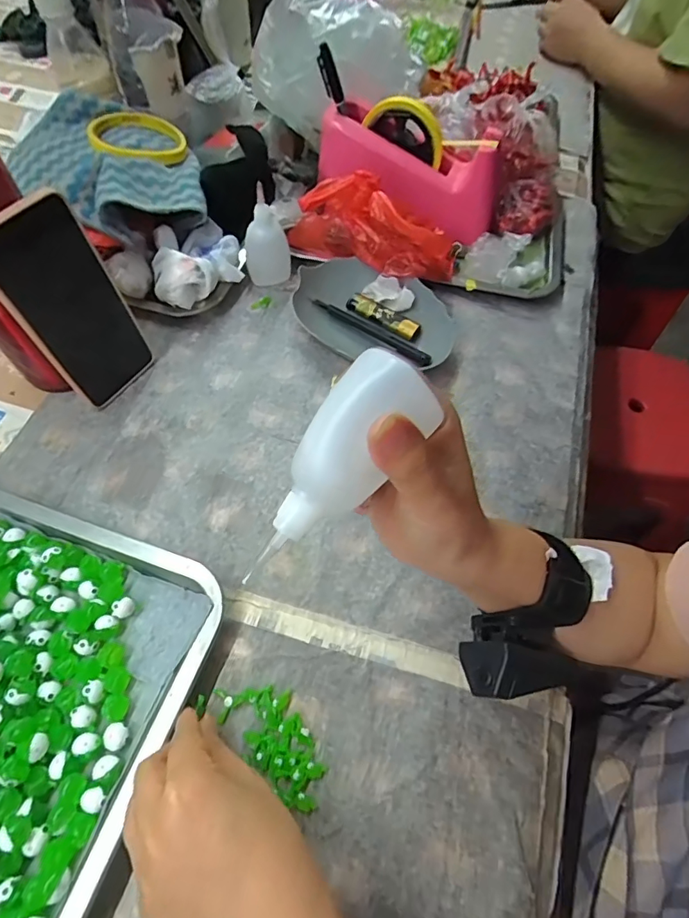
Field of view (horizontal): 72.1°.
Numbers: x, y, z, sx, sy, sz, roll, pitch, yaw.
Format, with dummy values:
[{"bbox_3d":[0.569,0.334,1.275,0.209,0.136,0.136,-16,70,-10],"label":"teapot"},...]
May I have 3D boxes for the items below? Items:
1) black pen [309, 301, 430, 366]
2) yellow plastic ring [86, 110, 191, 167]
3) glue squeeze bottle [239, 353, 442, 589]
[{"bbox_3d":[0.025,-0.128,0.464,0.137,0.009,0.014,35,65,18],"label":"black pen"},{"bbox_3d":[-0.211,-0.328,0.485,0.091,0.016,0.095,1,60,-2],"label":"yellow plastic ring"},{"bbox_3d":[-0.003,0.004,0.183,0.031,0.028,0.094,38,95,19],"label":"glue squeeze bottle"}]

